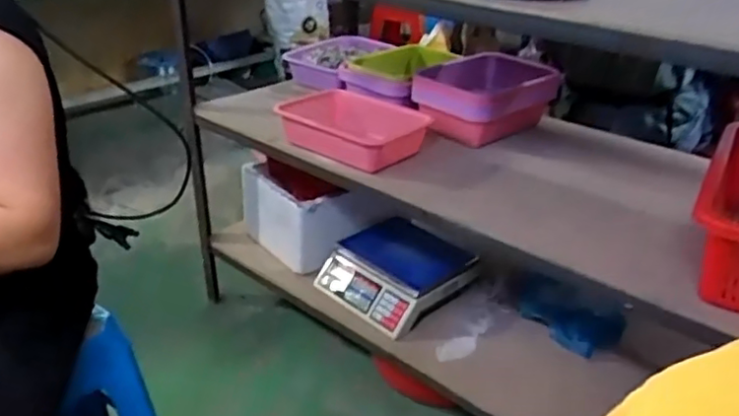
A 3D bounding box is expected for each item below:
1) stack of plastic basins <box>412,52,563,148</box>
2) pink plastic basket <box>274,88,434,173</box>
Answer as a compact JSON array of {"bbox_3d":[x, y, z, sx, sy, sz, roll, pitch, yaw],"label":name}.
[{"bbox_3d":[0.234,-0.225,1.323,0.272,0.137,0.182,-8,30,-18],"label":"stack of plastic basins"},{"bbox_3d":[-0.025,-0.160,1.290,0.288,0.078,0.175,25,36,36],"label":"pink plastic basket"}]

